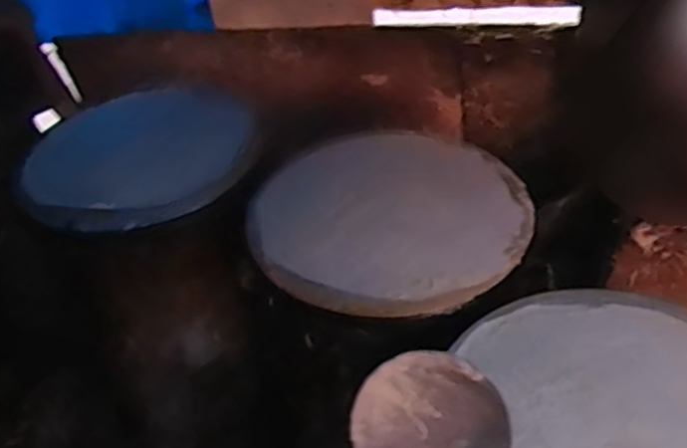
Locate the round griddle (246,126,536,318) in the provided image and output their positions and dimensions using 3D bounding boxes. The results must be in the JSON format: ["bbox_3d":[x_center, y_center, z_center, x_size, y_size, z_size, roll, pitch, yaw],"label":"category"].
[{"bbox_3d":[0.061,-0.020,0.936,0.357,0.026,0.341,-3,41,3],"label":"round griddle"}]

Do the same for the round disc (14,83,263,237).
[{"bbox_3d":[-0.320,-0.123,1.071,0.342,0.032,0.338,-3,41,3],"label":"round disc"}]

